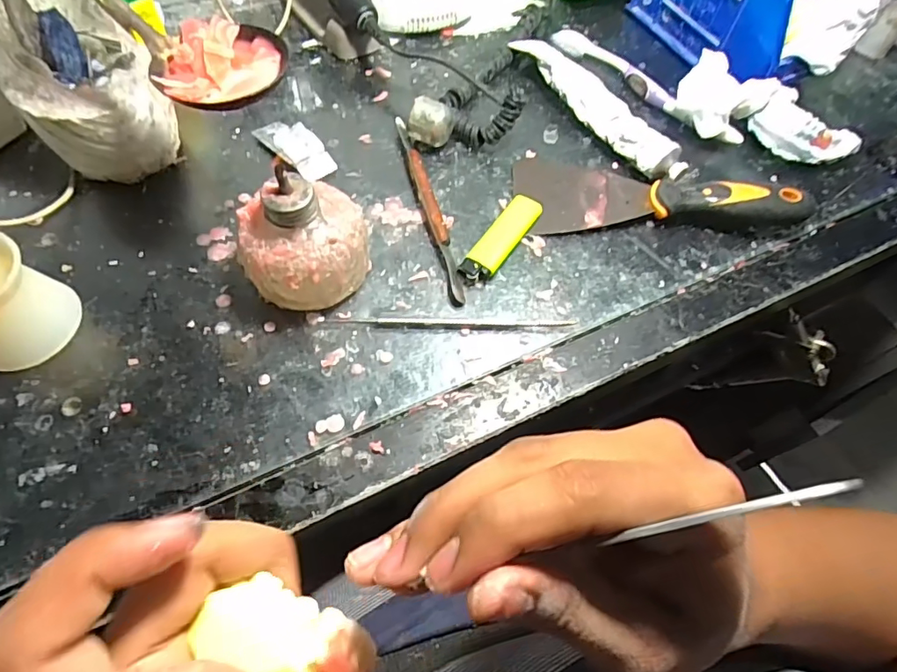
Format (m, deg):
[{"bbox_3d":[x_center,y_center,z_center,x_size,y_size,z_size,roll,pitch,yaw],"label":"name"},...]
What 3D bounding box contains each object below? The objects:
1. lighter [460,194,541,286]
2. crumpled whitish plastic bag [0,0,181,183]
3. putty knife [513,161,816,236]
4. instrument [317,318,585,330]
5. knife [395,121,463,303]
[{"bbox_3d":[0.035,-0.065,0.357,0.022,0.014,0.078,34,64,14],"label":"lighter"},{"bbox_3d":[-0.235,-0.158,0.343,0.079,0.105,0.076,-35,69,-20],"label":"crumpled whitish plastic bag"},{"bbox_3d":[0.151,-0.111,0.383,0.196,0.032,0.069,0,61,-4],"label":"putty knife"},{"bbox_3d":[0.002,-0.008,0.331,0.158,0.004,0.006,1,61,-4],"label":"instrument"},{"bbox_3d":[-0.014,-0.095,0.371,0.012,0.013,0.165,-13,63,-11],"label":"knife"}]

